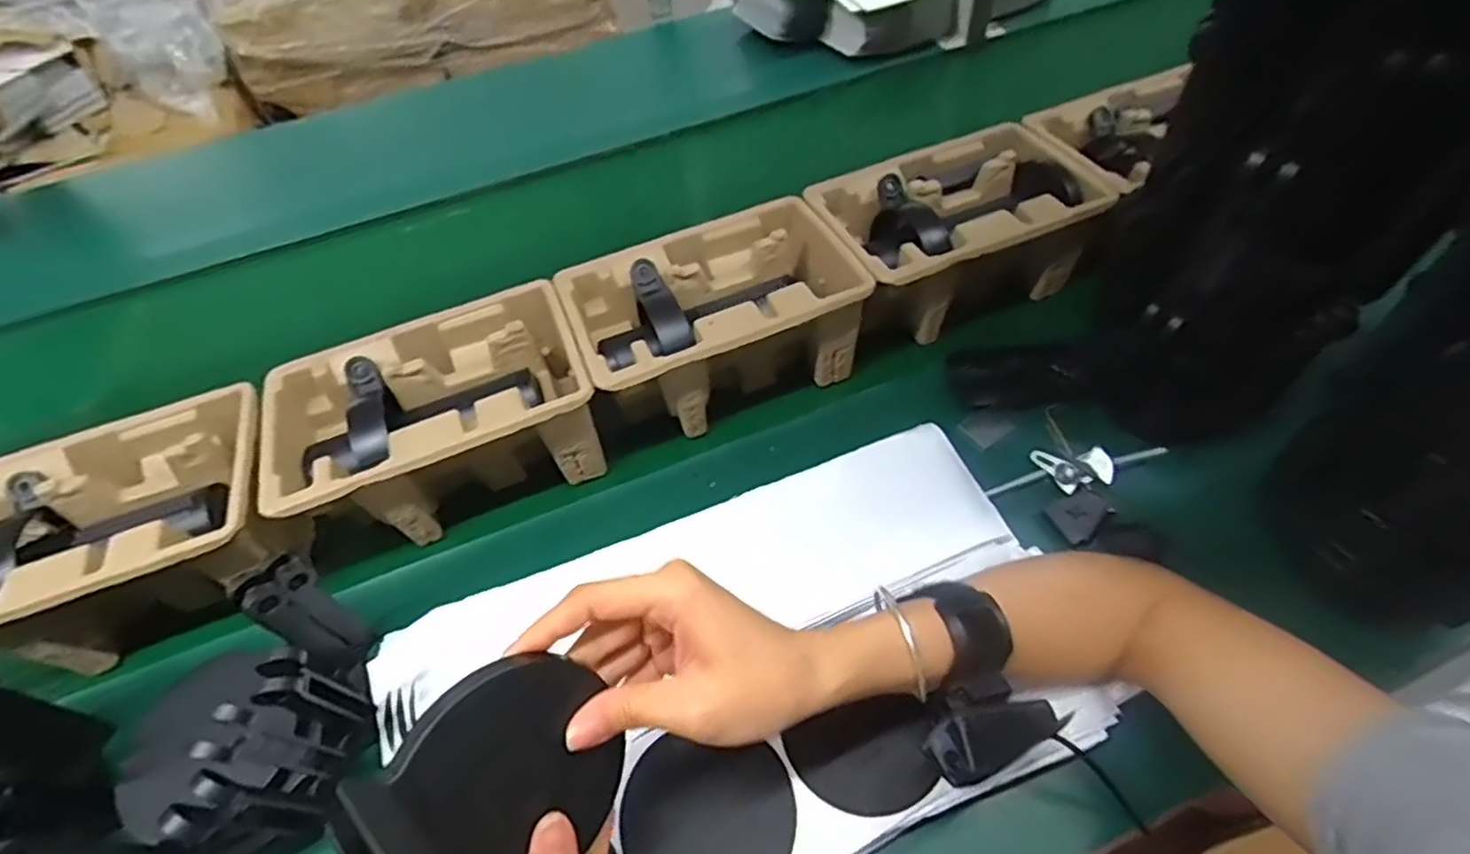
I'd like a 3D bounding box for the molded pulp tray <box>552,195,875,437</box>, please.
[{"bbox_3d":[-0.017,-0.091,0.563,0.228,0.092,0.145,-18,52,-12],"label":"molded pulp tray"}]

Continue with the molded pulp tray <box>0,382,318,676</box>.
[{"bbox_3d":[-0.432,0.076,0.476,0.229,0.094,0.152,-21,53,-14],"label":"molded pulp tray"}]

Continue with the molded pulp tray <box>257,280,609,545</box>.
[{"bbox_3d":[-0.228,-0.002,0.526,0.233,0.098,0.142,-20,53,-13],"label":"molded pulp tray"}]

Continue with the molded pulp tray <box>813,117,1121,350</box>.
[{"bbox_3d":[0.198,-0.165,0.605,0.235,0.116,0.143,-16,52,-11],"label":"molded pulp tray"}]

